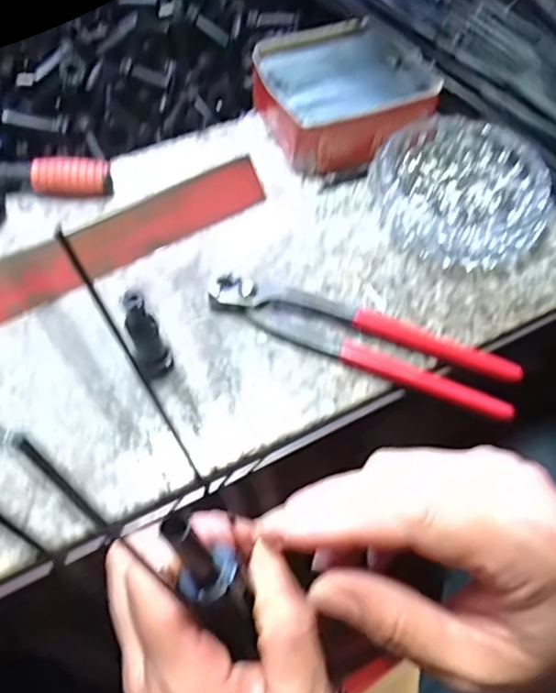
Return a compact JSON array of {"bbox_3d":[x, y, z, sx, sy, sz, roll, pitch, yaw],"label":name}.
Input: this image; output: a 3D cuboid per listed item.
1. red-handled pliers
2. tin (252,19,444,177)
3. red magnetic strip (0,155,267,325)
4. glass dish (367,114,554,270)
[{"bbox_3d":[0.052,-0.008,0.369,0.194,0.012,0.041,23,62,9],"label":"red-handled pliers"},{"bbox_3d":[0.050,-0.193,0.452,0.127,0.044,0.113,-17,63,-12],"label":"tin"},{"bbox_3d":[-0.117,-0.075,0.408,0.234,0.010,0.054,-30,60,-20],"label":"red magnetic strip"},{"bbox_3d":[0.128,-0.114,0.416,0.108,0.030,0.123,-17,63,-12],"label":"glass dish"}]

